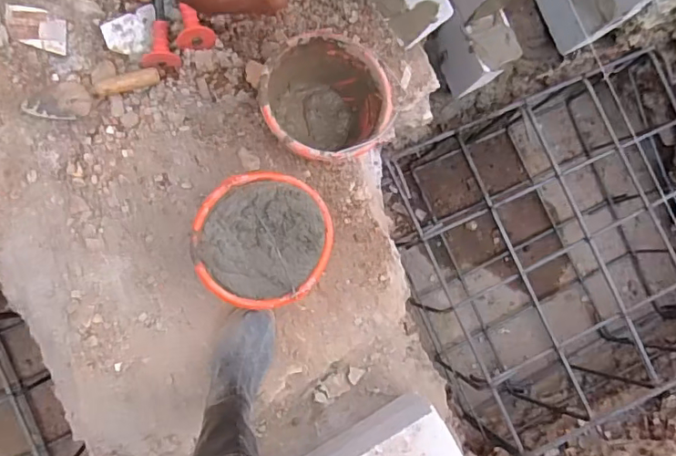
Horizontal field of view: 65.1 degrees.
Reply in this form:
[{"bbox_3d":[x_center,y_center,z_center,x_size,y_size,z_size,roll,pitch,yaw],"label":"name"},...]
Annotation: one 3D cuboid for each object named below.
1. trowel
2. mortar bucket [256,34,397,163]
[{"bbox_3d":[-0.498,-0.269,1.080,0.270,0.040,0.080,-9,87,-5],"label":"trowel"},{"bbox_3d":[-0.025,-0.244,1.041,0.228,0.194,0.232,0,86,-4],"label":"mortar bucket"}]

